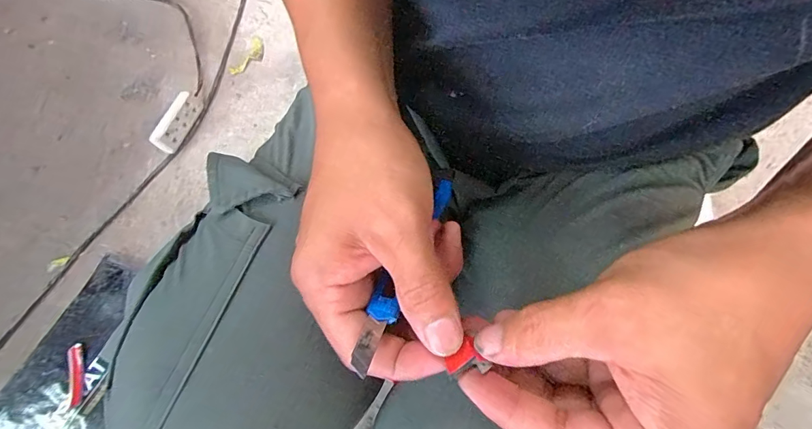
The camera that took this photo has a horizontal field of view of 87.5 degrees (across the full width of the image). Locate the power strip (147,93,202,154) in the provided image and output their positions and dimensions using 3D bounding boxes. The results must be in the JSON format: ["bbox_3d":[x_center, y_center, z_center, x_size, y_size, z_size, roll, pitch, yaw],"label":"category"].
[{"bbox_3d":[-0.405,-0.165,0.754,0.022,0.062,0.123,16,70,4],"label":"power strip"}]

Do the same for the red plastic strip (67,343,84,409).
[{"bbox_3d":[-0.478,0.231,0.614,0.020,0.015,0.087,-9,70,-5],"label":"red plastic strip"}]

